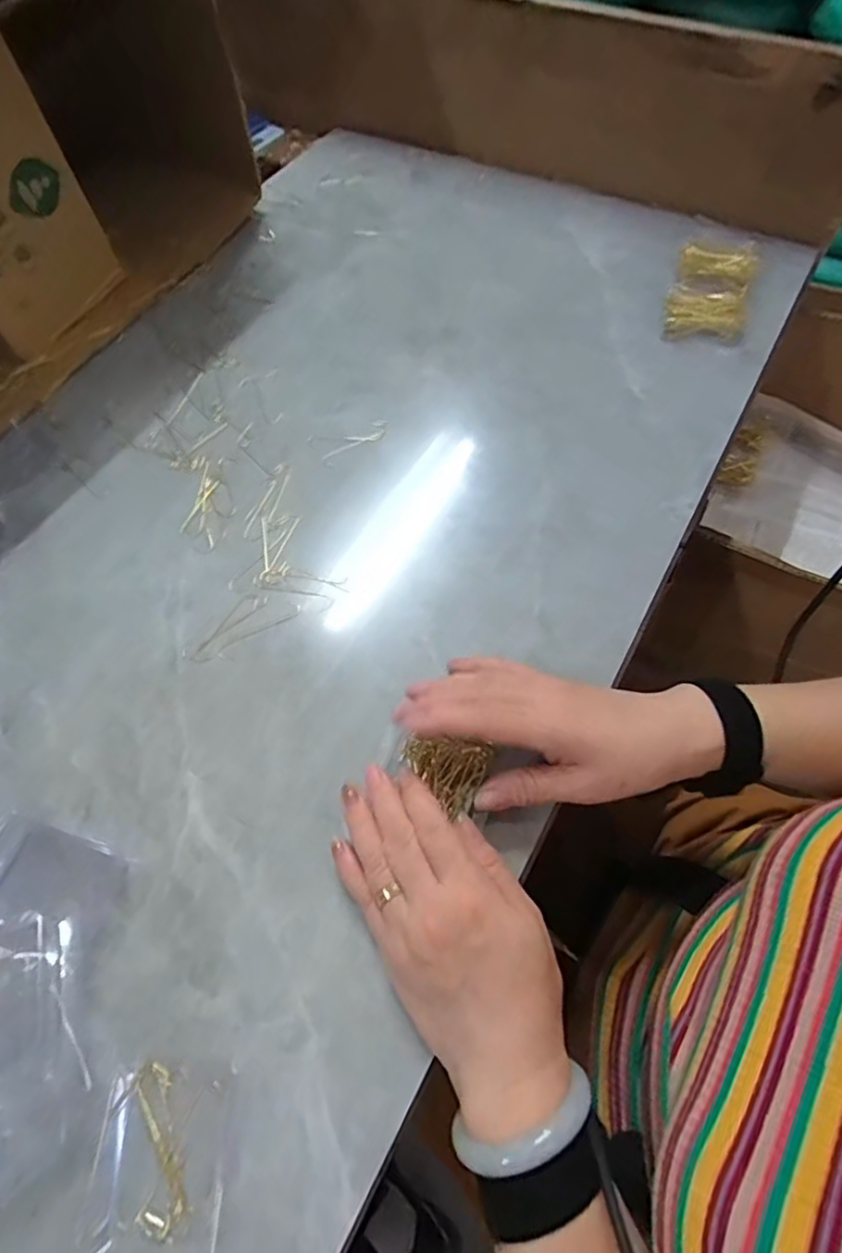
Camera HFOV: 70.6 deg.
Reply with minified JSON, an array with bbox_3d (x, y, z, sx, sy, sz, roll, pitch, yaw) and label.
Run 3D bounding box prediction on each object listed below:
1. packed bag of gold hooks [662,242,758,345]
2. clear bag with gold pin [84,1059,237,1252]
[{"bbox_3d":[0.269,-0.315,0.552,0.069,0.020,0.130,18,63,11],"label":"packed bag of gold hooks"},{"bbox_3d":[-0.123,0.250,0.282,0.061,0.005,0.068,-1,61,1],"label":"clear bag with gold pin"}]

